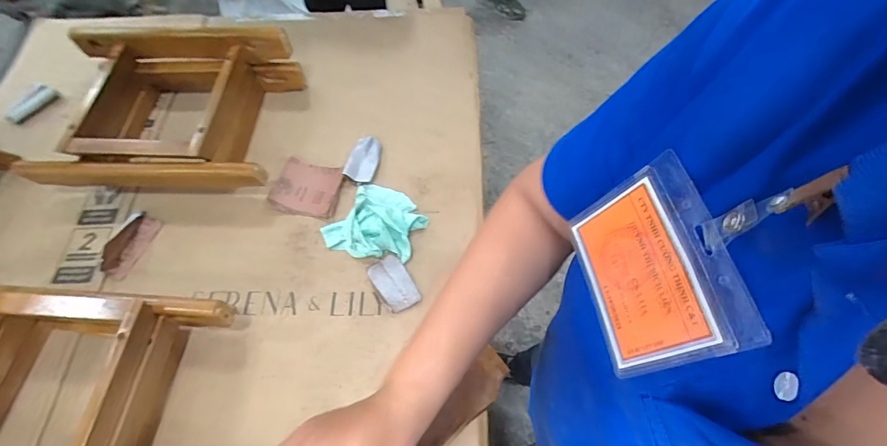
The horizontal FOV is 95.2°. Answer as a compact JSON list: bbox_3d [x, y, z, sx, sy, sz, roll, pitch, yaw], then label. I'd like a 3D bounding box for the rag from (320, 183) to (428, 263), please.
[{"bbox_3d":[-0.133,-0.003,0.811,0.179,0.031,0.162,23,68,13],"label":"rag"}]

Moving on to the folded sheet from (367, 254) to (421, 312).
[{"bbox_3d":[-0.094,0.116,0.768,0.063,0.012,0.108,-32,67,-12],"label":"folded sheet"}]

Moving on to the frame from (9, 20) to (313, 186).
[{"bbox_3d":[-0.598,-0.238,0.878,0.484,0.152,0.362,3,64,4],"label":"frame"}]

